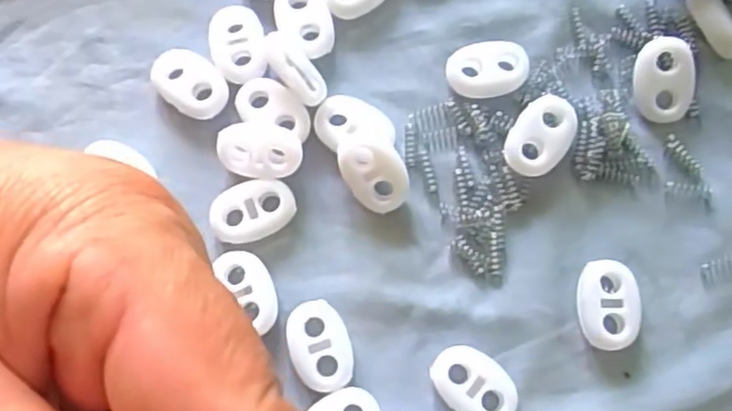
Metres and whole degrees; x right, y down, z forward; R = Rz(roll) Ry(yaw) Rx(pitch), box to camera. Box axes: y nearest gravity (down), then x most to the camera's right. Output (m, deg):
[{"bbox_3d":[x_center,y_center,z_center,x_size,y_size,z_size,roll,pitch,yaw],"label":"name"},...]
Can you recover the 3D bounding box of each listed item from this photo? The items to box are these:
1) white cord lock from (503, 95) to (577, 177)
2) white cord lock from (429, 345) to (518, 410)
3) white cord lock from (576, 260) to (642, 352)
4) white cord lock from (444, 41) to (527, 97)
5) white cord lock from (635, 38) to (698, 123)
[{"bbox_3d":[0.045,-0.018,0.185,0.015,0.010,0.020,31,78,7],"label":"white cord lock"},{"bbox_3d":[0.027,0.045,0.174,0.022,0.005,0.015,33,79,7],"label":"white cord lock"},{"bbox_3d":[0.061,0.025,0.179,0.015,0.007,0.021,6,77,1],"label":"white cord lock"},{"bbox_3d":[0.033,-0.037,0.192,0.022,0.006,0.014,-3,77,-1],"label":"white cord lock"},{"bbox_3d":[0.080,-0.033,0.189,0.015,0.004,0.022,6,98,18],"label":"white cord lock"}]

